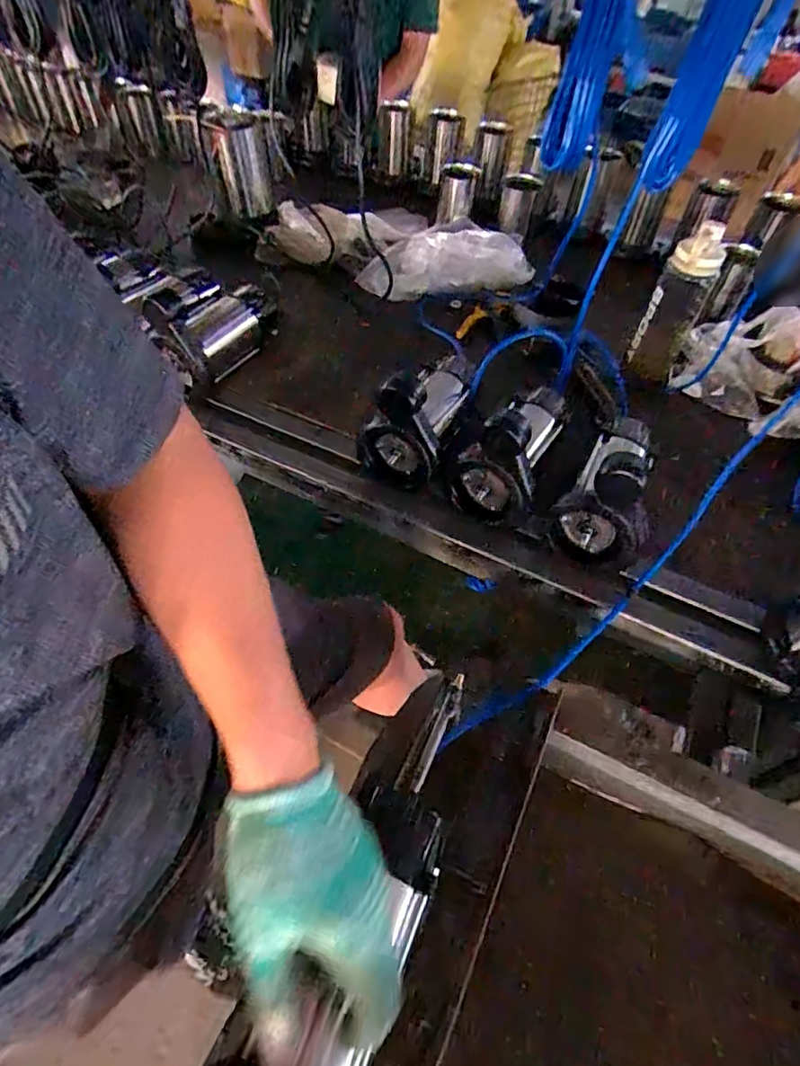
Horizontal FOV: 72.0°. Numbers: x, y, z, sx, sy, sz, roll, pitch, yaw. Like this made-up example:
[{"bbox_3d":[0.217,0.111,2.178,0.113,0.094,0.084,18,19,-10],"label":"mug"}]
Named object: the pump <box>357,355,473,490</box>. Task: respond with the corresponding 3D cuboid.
[{"bbox_3d":[0.025,-0.179,0.789,0.114,0.157,0.201,15,53,9],"label":"pump"}]

